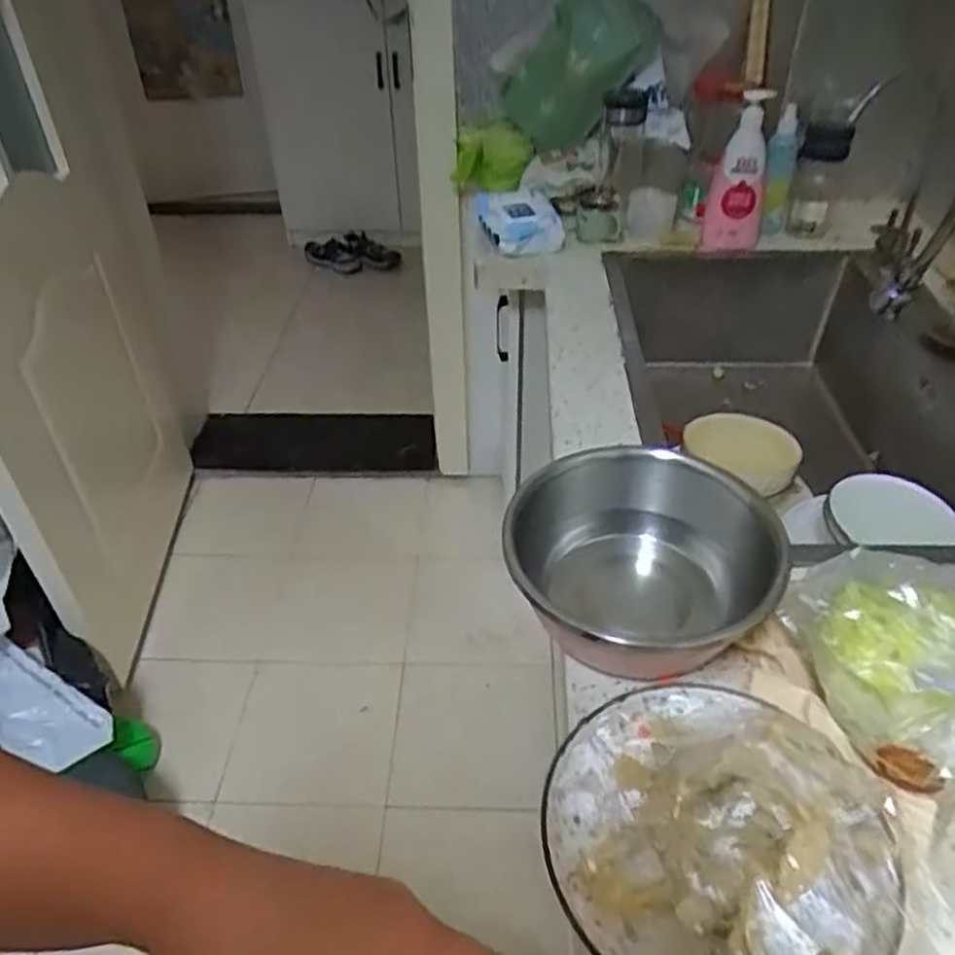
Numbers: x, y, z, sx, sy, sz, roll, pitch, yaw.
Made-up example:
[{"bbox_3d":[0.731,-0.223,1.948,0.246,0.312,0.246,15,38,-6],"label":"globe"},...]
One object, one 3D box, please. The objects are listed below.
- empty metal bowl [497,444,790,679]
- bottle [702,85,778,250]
[{"bbox_3d":[0.133,0.073,0.619,0.200,0.122,0.173,16,43,20],"label":"empty metal bowl"},{"bbox_3d":[0.399,-0.457,1.156,0.084,0.222,0.094,12,42,16],"label":"bottle"}]

